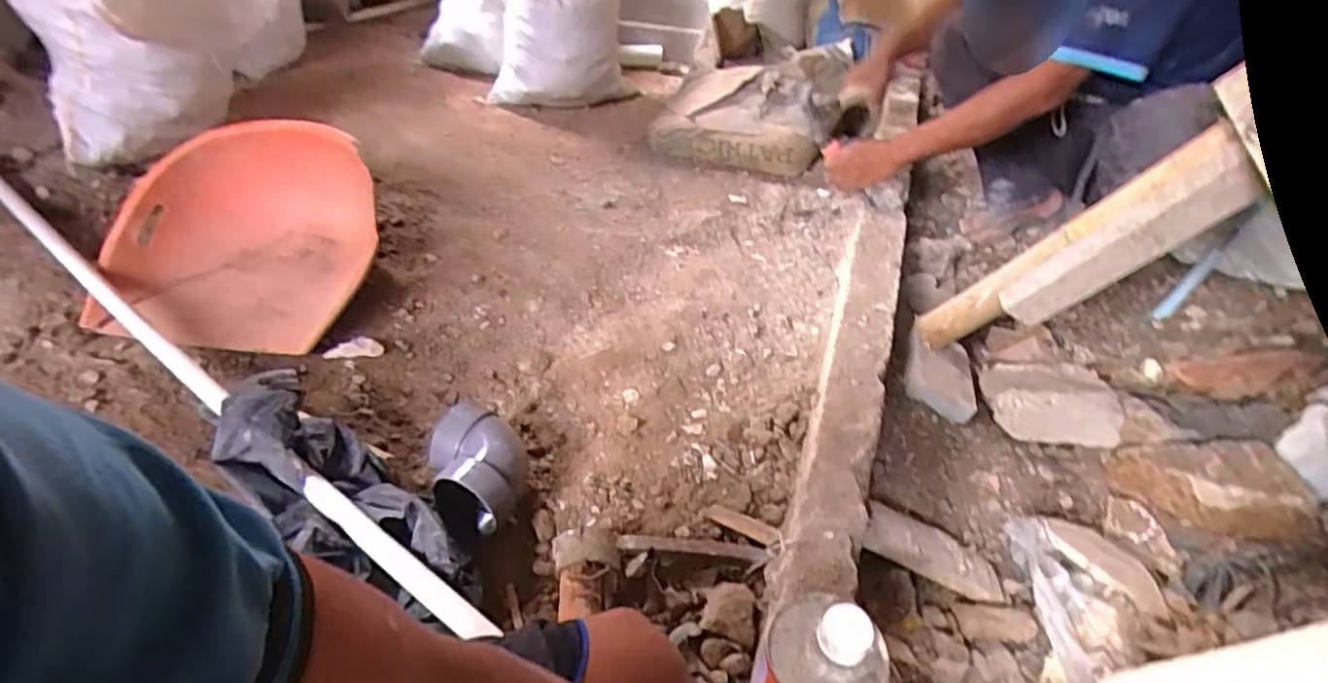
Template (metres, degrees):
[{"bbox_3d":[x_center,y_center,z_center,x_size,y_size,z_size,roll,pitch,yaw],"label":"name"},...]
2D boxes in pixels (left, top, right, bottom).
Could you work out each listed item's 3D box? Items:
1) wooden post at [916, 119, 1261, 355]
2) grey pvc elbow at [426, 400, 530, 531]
[{"bbox_3d":[0.535,-0.100,0.906,0.109,0.453,0.094,-29,82,-35],"label":"wooden post"},{"bbox_3d":[-0.222,0.151,0.804,0.109,0.092,0.146,-7,40,-15],"label":"grey pvc elbow"}]

